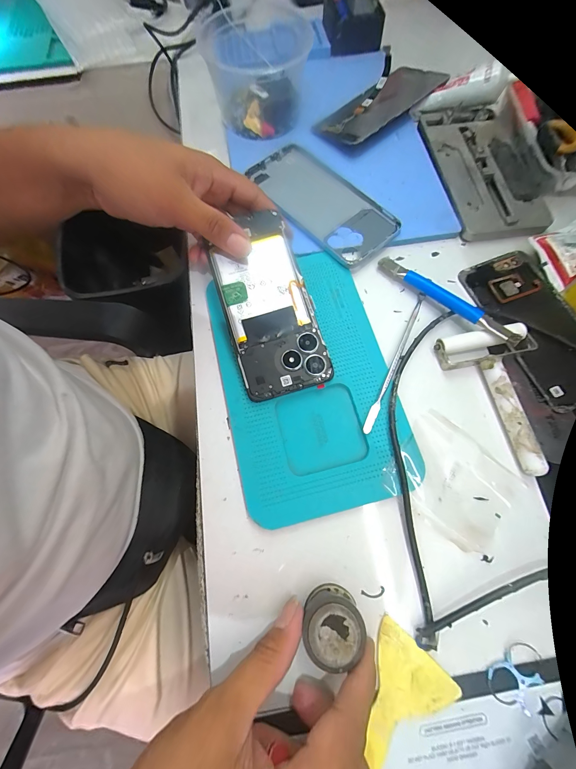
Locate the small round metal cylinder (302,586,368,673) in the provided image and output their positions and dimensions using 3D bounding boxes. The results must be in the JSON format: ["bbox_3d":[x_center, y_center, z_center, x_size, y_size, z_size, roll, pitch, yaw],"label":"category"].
[{"bbox_3d":[0.029,0.154,0.186,0.037,0.020,0.037,-1,71,2],"label":"small round metal cylinder"}]

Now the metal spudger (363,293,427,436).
[{"bbox_3d":[0.093,-0.023,0.244,0.007,0.008,0.142,25,74,11],"label":"metal spudger"}]

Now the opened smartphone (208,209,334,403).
[{"bbox_3d":[-0.018,-0.070,0.246,0.074,0.007,0.159,-13,81,-2],"label":"opened smartphone"}]

